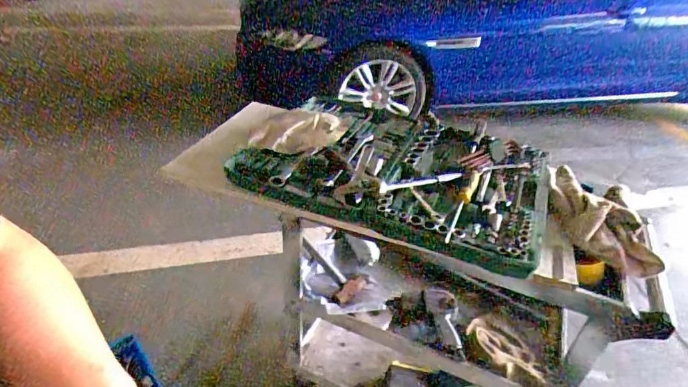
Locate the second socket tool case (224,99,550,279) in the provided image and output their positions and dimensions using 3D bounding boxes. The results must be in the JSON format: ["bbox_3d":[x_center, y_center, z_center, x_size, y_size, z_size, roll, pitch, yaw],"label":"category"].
[{"bbox_3d":[0.126,-0.062,0.997,0.639,0.100,0.438,18,39,18],"label":"second socket tool case"}]

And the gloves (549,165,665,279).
[{"bbox_3d":[0.505,0.046,0.887,0.147,0.074,0.286,0,37,-6],"label":"gloves"}]

